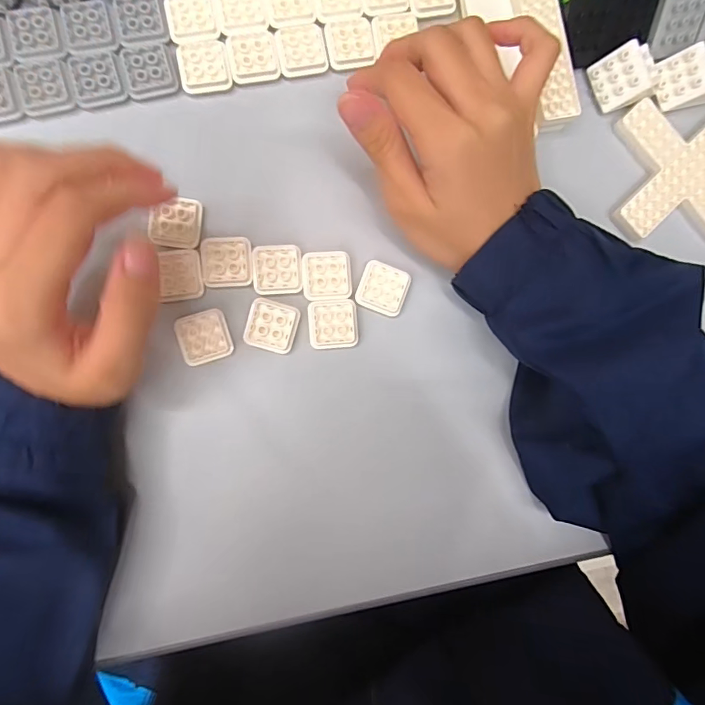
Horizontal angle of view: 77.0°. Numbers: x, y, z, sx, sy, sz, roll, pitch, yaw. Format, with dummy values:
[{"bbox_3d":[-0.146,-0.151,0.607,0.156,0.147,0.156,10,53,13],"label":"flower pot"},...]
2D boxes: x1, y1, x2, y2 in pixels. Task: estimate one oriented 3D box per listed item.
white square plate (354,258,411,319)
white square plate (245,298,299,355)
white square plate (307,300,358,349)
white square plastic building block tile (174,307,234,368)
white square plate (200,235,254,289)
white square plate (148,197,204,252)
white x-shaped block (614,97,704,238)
[{"bbox_3d":[0.018,-0.037,0.260,0.028,0.007,0.027,22,87,-6],"label":"white square plate"},{"bbox_3d":[-0.046,-0.015,0.252,0.028,0.004,0.028,14,87,-6],"label":"white square plate"},{"bbox_3d":[-0.011,-0.016,0.254,0.028,0.004,0.028,-3,89,-6],"label":"white square plate"},{"bbox_3d":[-0.083,-0.009,0.248,0.028,0.004,0.028,-18,91,-6],"label":"white square plastic building block tile"},{"bbox_3d":[-0.071,-0.051,0.249,0.027,0.004,0.029,-3,89,-6],"label":"white square plate"},{"bbox_3d":[-0.099,-0.073,0.248,0.027,0.006,0.028,6,92,-3],"label":"white square plate"},{"bbox_3d":[0.207,-0.113,0.277,0.083,0.008,0.083,1,89,-6],"label":"white x-shaped block"}]

